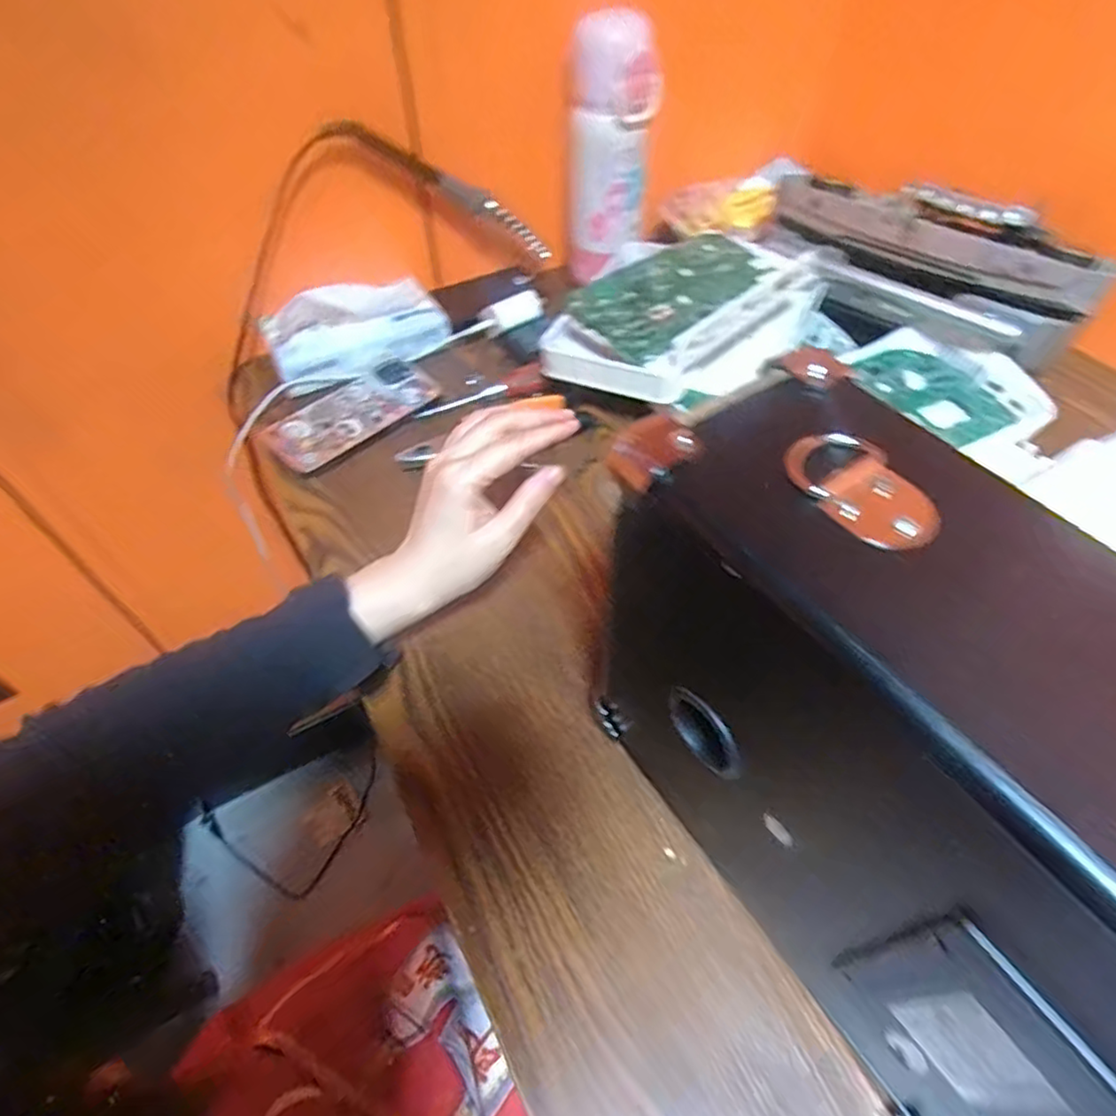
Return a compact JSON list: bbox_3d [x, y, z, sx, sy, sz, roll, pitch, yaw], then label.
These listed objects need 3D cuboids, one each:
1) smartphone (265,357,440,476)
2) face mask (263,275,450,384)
[{"bbox_3d":[-0.177,-0.126,0.558,0.146,0.010,0.071,-37,69,-23],"label":"smartphone"},{"bbox_3d":[-0.180,-0.207,0.586,0.155,0.073,0.040,-25,55,-18],"label":"face mask"}]

